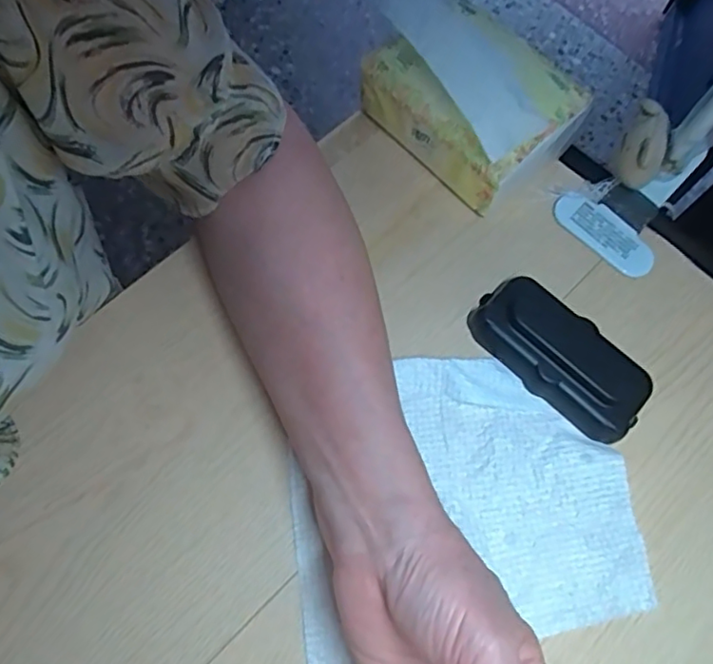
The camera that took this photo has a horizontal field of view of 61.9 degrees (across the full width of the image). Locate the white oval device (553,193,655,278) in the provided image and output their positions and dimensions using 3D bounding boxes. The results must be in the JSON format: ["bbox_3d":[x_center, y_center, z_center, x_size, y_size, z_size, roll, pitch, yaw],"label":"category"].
[{"bbox_3d":[0.164,-0.066,0.394,0.072,0.004,0.028,43,90,13],"label":"white oval device"}]

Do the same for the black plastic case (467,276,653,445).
[{"bbox_3d":[0.121,0.013,0.353,0.109,0.027,0.051,43,73,13],"label":"black plastic case"}]

